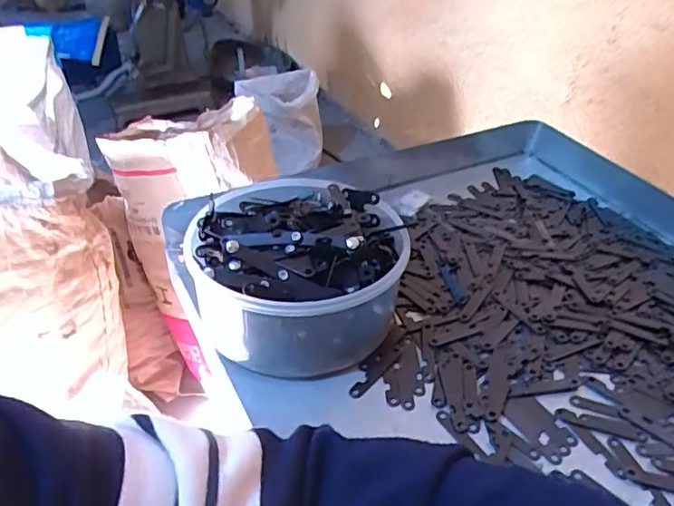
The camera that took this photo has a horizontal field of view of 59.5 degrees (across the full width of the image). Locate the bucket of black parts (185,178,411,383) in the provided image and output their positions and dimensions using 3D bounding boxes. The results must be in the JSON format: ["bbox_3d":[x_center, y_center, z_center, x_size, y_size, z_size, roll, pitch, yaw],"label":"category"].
[{"bbox_3d":[-0.026,0.007,0.410,0.142,0.071,0.142,1,37,0],"label":"bucket of black parts"}]

